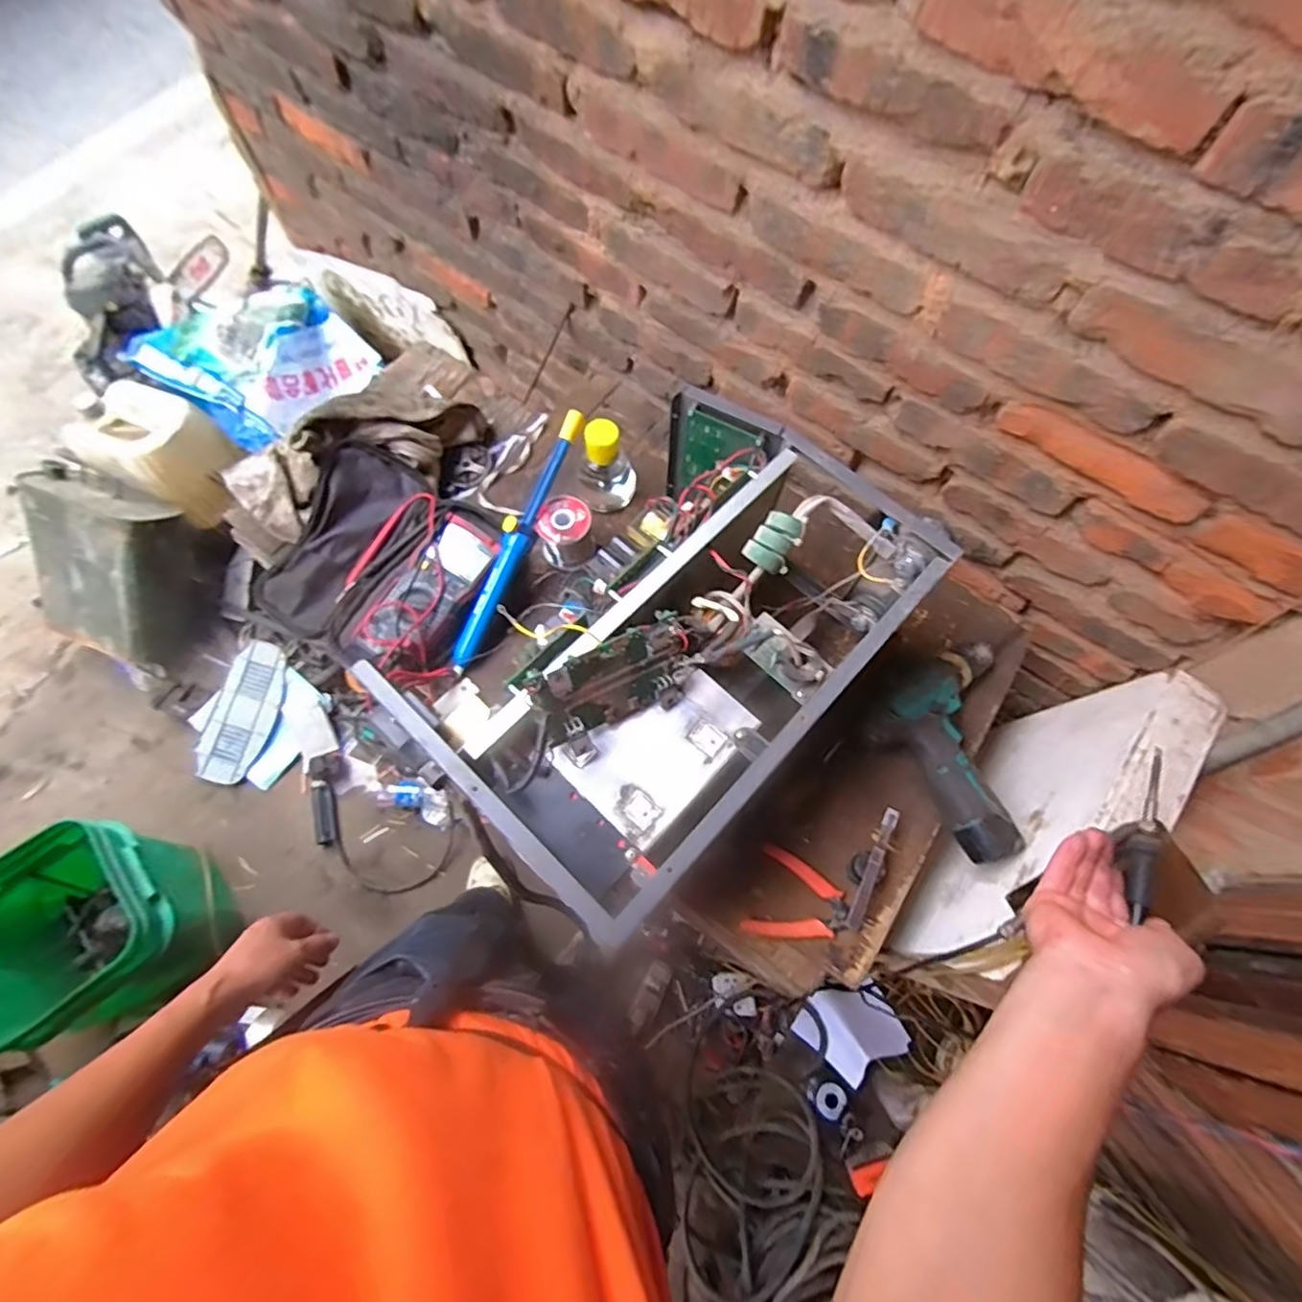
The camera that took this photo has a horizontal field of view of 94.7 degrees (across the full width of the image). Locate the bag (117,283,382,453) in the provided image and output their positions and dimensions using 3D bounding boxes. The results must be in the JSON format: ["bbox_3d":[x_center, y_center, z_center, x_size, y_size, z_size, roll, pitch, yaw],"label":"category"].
[{"bbox_3d":[-0.968,-0.730,1.445,0.502,0.184,0.389,37,72,11],"label":"bag"}]

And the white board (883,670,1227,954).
[{"bbox_3d":[0.418,0.195,0.648,0.072,0.245,0.345,38,72,11],"label":"white board"}]

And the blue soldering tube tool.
[{"bbox_3d":[-0.153,-0.126,0.682,0.026,0.026,0.318,25,89,7],"label":"blue soldering tube tool"}]

